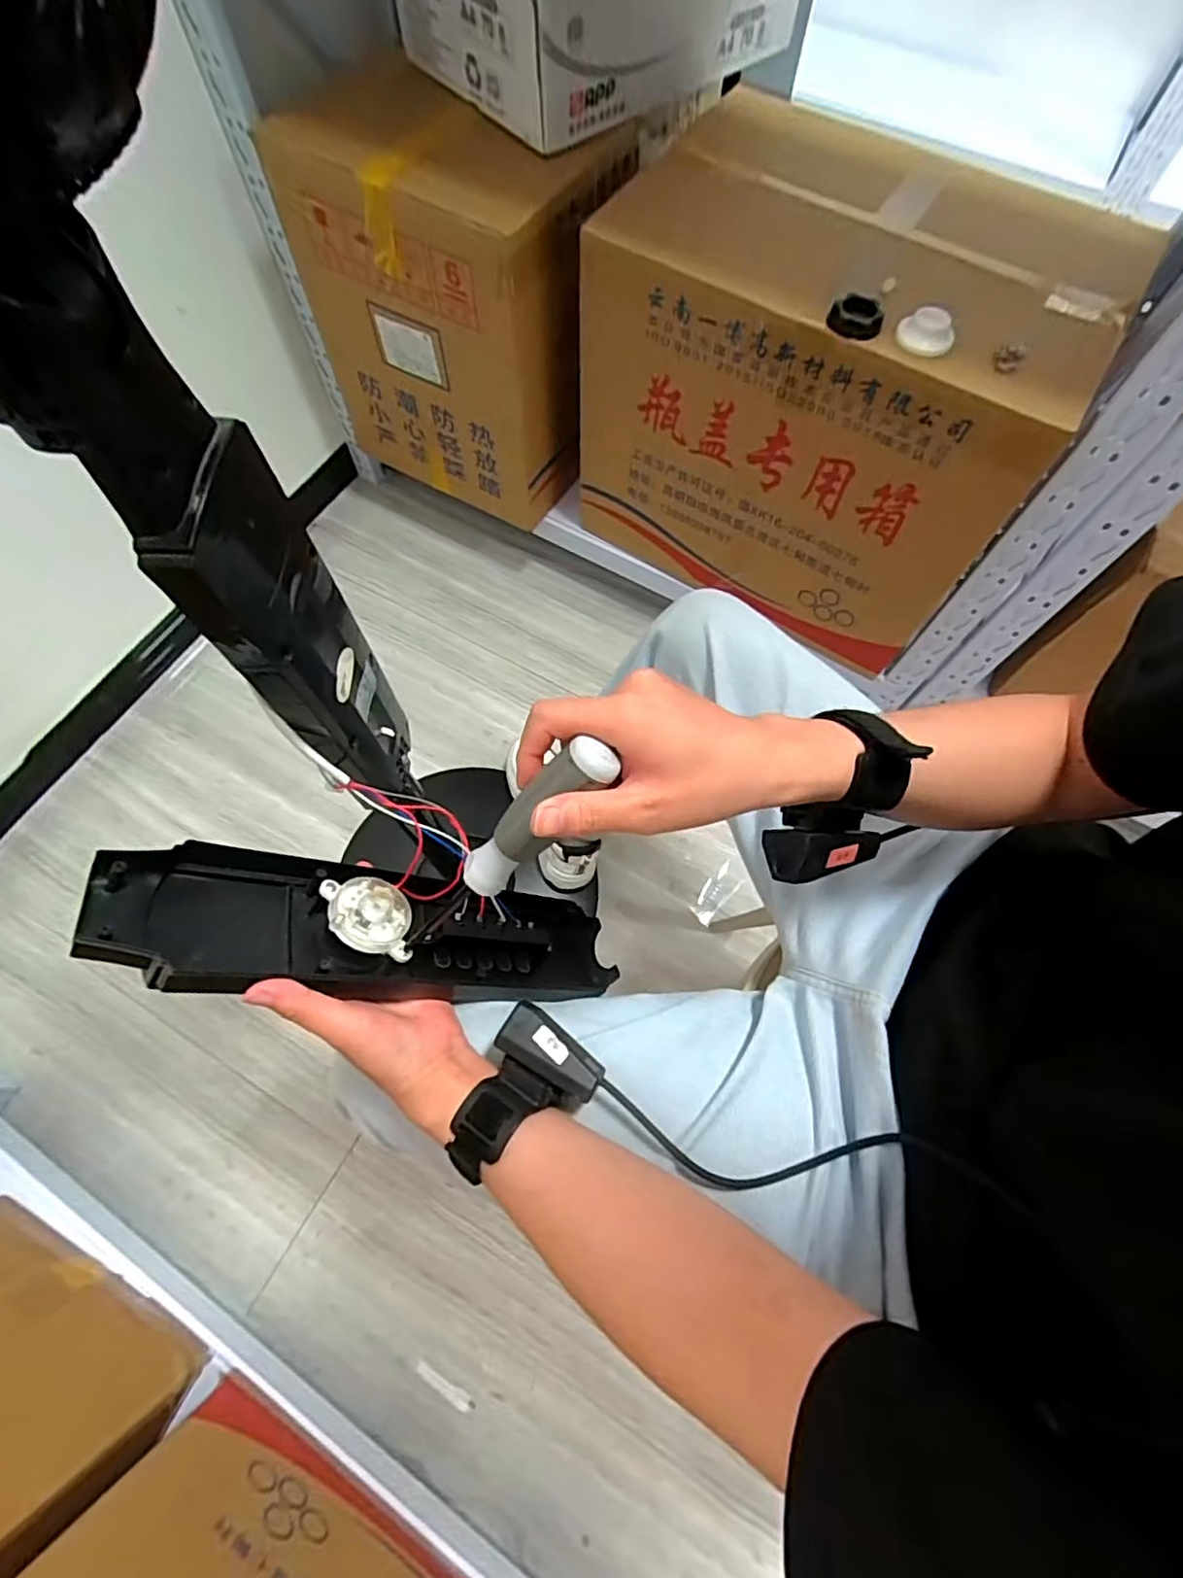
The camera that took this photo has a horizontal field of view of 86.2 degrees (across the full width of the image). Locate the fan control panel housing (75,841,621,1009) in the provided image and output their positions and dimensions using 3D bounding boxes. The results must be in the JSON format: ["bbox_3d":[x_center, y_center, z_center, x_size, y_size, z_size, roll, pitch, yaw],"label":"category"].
[{"bbox_3d":[-0.130,0.100,0.439,0.351,0.054,0.086,17,61,-37],"label":"fan control panel housing"}]

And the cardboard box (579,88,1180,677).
[{"bbox_3d":[0.303,-0.520,0.893,0.572,0.457,0.305,33,71,12],"label":"cardboard box"}]

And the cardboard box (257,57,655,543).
[{"bbox_3d":[-0.211,-0.739,1.002,0.502,0.453,0.254,31,70,11],"label":"cardboard box"}]

